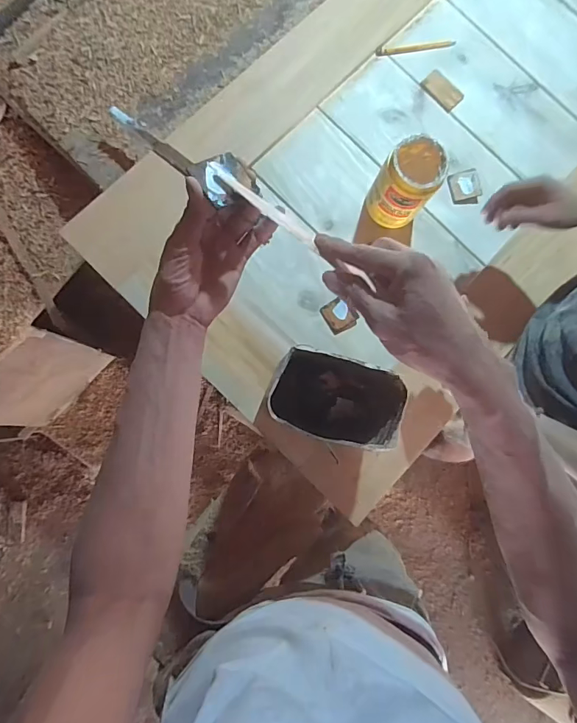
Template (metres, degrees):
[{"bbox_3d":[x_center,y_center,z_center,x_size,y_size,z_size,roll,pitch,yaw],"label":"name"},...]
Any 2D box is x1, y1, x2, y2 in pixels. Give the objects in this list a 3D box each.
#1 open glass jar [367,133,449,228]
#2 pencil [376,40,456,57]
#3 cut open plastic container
[{"bbox_3d":[0.192,-0.296,0.710,0.093,0.135,0.102,0,83,-2],"label":"open glass jar"},{"bbox_3d":[0.246,-0.608,0.826,0.157,0.012,0.015,-11,83,-4],"label":"pencil"},{"bbox_3d":[0.079,0.061,0.689,0.205,0.047,0.131,12,82,0],"label":"cut open plastic container"}]

